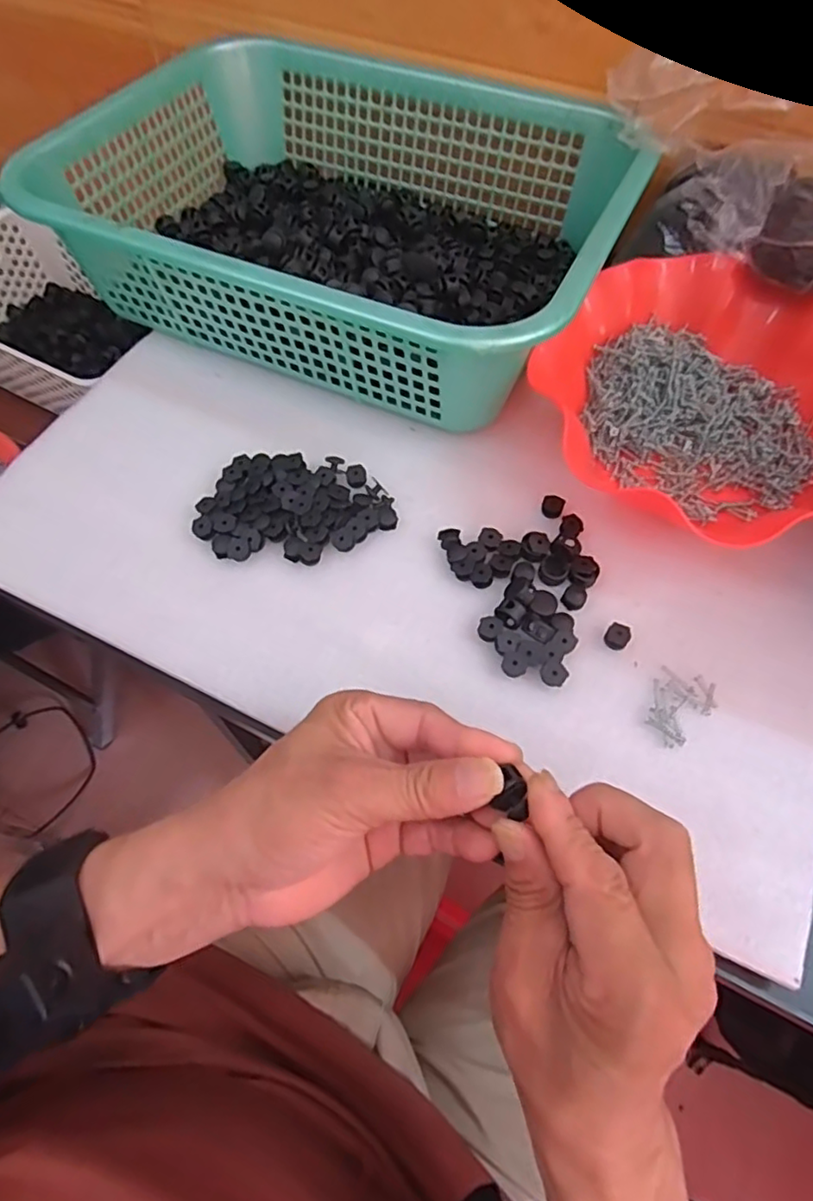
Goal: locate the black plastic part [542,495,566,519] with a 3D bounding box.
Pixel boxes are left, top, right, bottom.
[{"bbox_3d":[0.092,-0.059,0.388,0.013,0.007,0.014,0,62,0],"label":"black plastic part"}]

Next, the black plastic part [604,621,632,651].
[{"bbox_3d":[0.119,0.020,0.345,0.013,0.008,0.013,0,62,0],"label":"black plastic part"}]

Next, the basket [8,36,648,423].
[{"bbox_3d":[-0.039,-0.283,0.451,0.378,0.092,0.281,23,64,11],"label":"basket"}]

